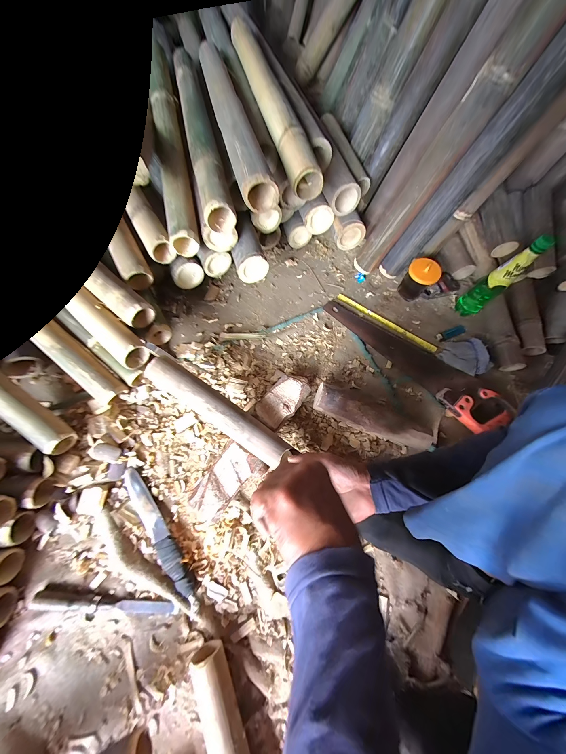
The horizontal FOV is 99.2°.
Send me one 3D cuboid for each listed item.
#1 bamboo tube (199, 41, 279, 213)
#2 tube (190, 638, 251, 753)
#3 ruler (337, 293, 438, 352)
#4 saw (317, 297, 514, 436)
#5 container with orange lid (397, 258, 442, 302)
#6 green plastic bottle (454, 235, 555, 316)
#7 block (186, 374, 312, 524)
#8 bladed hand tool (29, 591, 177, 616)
[{"bbox_3d":[-0.092,-0.495,0.486,0.061,0.050,0.431,-13,70,-7],"label":"bamboo tube"},{"bbox_3d":[-0.079,0.542,0.350,0.055,0.048,0.237,-23,71,-11],"label":"tube"},{"bbox_3d":[0.283,-0.153,0.668,0.295,0.005,0.024,34,80,11],"label":"ruler"},{"bbox_3d":[0.330,-0.058,0.622,0.126,0.022,0.491,-42,76,-16],"label":"saw"},{"bbox_3d":[0.365,-0.256,0.655,0.074,0.115,0.078,1,69,-2],"label":"container with orange lid"},{"bbox_3d":[0.510,-0.233,0.572,0.055,0.222,0.058,-34,74,-14],"label":"green plastic bottle"},{"bbox_3d":[-0.056,0.133,0.506,0.084,0.054,0.329,33,71,10],"label":"block"},{"bbox_3d":[-0.311,0.398,0.418,0.239,0.018,0.024,5,69,0],"label":"bladed hand tool"}]

